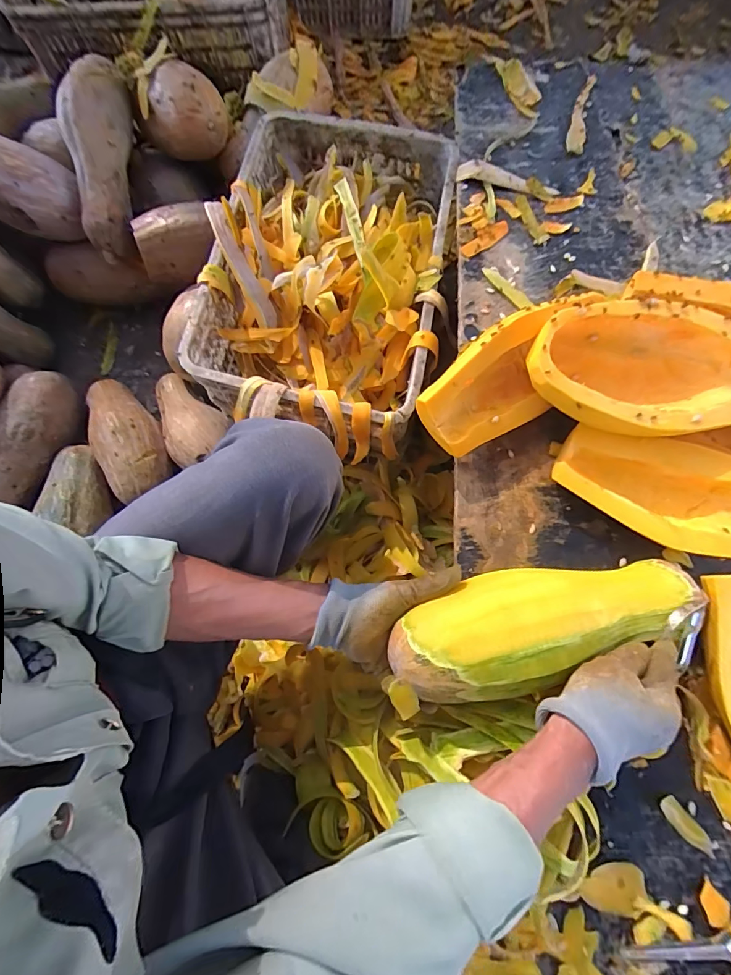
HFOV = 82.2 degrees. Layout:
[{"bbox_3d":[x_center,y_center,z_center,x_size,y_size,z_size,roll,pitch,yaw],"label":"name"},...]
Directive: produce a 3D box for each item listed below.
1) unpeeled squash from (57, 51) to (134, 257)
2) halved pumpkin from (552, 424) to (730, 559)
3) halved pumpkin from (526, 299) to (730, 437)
[{"bbox_3d":[-0.455,-0.558,0.709,0.101,0.077,0.292,1,100,0],"label":"unpeeled squash"},{"bbox_3d":[0.359,0.010,0.487,0.261,0.055,0.117,16,77,4],"label":"halved pumpkin"},{"bbox_3d":[0.317,-0.130,0.472,0.260,0.067,0.137,17,78,4],"label":"halved pumpkin"}]

